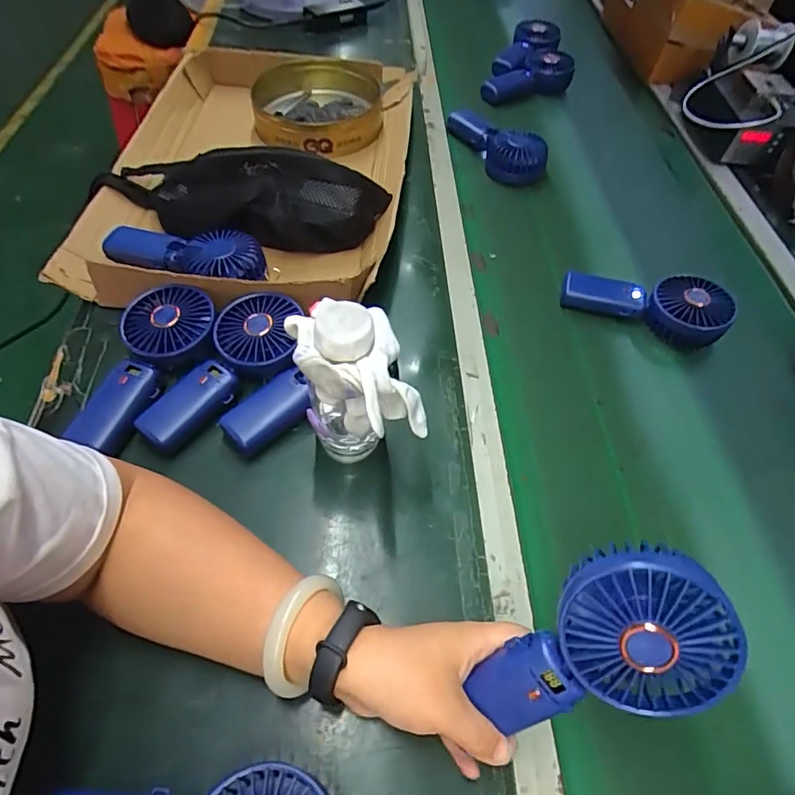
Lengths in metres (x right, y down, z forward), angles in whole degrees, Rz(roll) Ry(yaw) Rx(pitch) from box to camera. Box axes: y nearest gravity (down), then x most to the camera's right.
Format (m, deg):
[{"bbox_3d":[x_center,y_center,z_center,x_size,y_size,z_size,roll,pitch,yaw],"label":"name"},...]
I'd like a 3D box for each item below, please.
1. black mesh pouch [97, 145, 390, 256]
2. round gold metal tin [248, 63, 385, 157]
[{"bbox_3d":[-0.193,-0.233,0.600,0.349,0.094,0.105,6,54,0],"label":"black mesh pouch"},{"bbox_3d":[-0.120,-0.431,0.762,0.183,0.063,0.194,2,54,-3],"label":"round gold metal tin"}]

